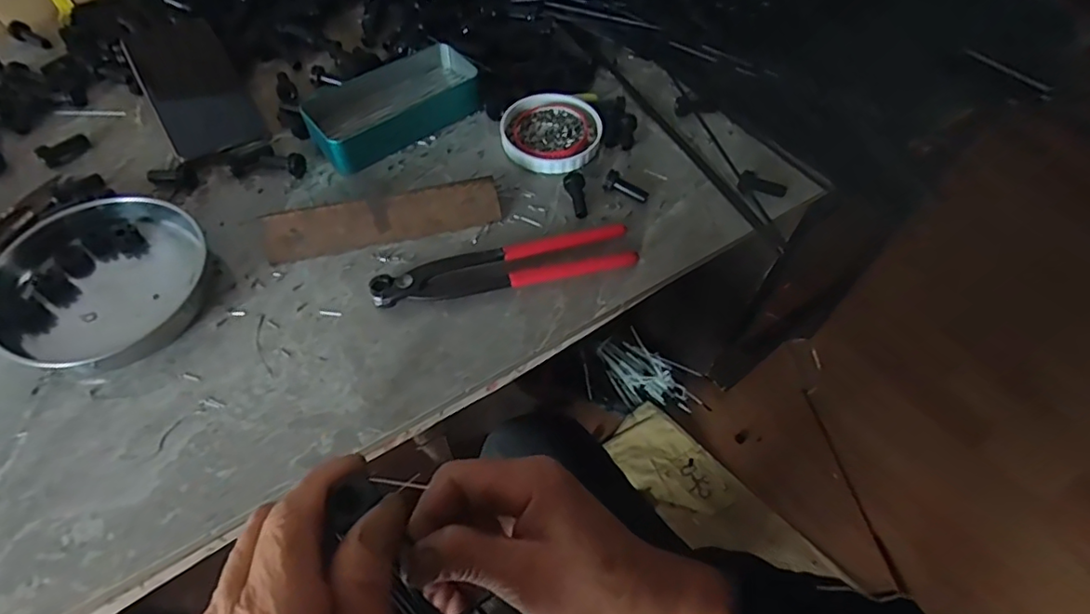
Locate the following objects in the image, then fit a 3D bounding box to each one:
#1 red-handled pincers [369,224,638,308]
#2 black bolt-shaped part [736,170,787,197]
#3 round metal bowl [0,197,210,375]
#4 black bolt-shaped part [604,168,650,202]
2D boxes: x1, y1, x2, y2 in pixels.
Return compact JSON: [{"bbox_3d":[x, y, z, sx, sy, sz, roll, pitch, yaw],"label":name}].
[{"bbox_3d":[-0.029,-0.033,0.436,0.193,0.015,0.041,-10,58,-8],"label":"red-handled pincers"},{"bbox_3d":[0.181,-0.100,0.483,0.039,0.014,0.019,21,61,10],"label":"black bolt-shaped part"},{"bbox_3d":[-0.313,-0.021,0.415,0.127,0.026,0.133,1,57,-1],"label":"round metal bowl"},{"bbox_3d":[0.067,-0.099,0.482,0.038,0.011,0.013,28,61,15],"label":"black bolt-shaped part"}]

